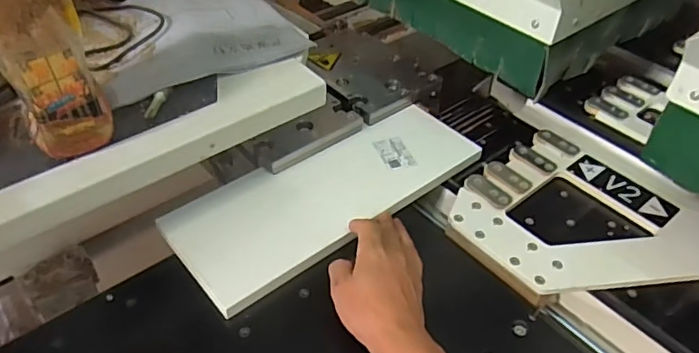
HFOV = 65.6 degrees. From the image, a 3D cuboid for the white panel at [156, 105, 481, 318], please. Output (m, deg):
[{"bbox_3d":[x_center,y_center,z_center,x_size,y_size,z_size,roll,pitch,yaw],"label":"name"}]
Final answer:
[{"bbox_3d":[-0.015,0.015,0.651,0.384,0.021,0.141,-28,50,-29],"label":"white panel"}]

